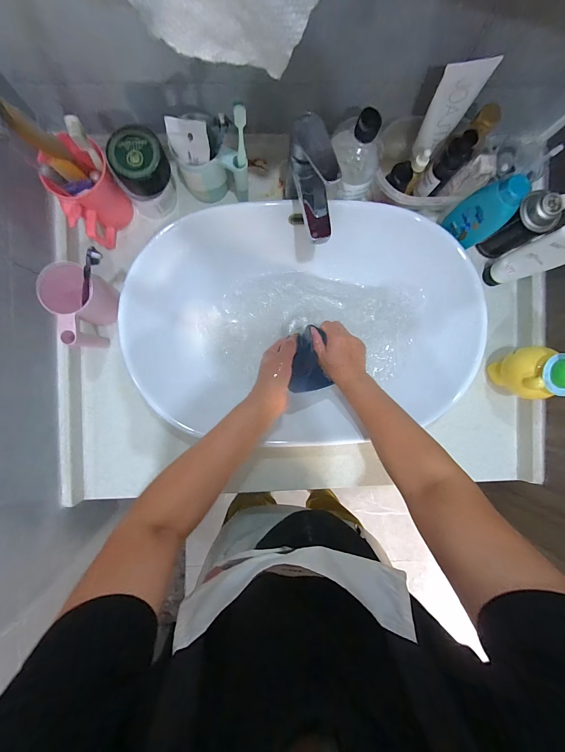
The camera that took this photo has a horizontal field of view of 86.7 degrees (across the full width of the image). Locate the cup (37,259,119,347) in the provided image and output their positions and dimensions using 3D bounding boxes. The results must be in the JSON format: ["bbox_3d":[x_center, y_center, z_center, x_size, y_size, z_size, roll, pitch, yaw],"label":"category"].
[{"bbox_3d":[-0.313,-0.105,0.468,0.068,0.104,0.111,19,91,-3],"label":"cup"}]

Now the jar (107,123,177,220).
[{"bbox_3d":[-0.212,-0.311,0.469,0.080,0.116,0.073,0,92,-2],"label":"jar"}]

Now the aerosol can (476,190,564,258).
[{"bbox_3d":[0.380,-0.242,0.475,0.054,0.125,0.059,0,92,-2],"label":"aerosol can"}]

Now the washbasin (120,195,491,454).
[{"bbox_3d":[0.038,-0.095,0.532,0.555,0.115,0.375,2,90,-3],"label":"washbasin"}]

